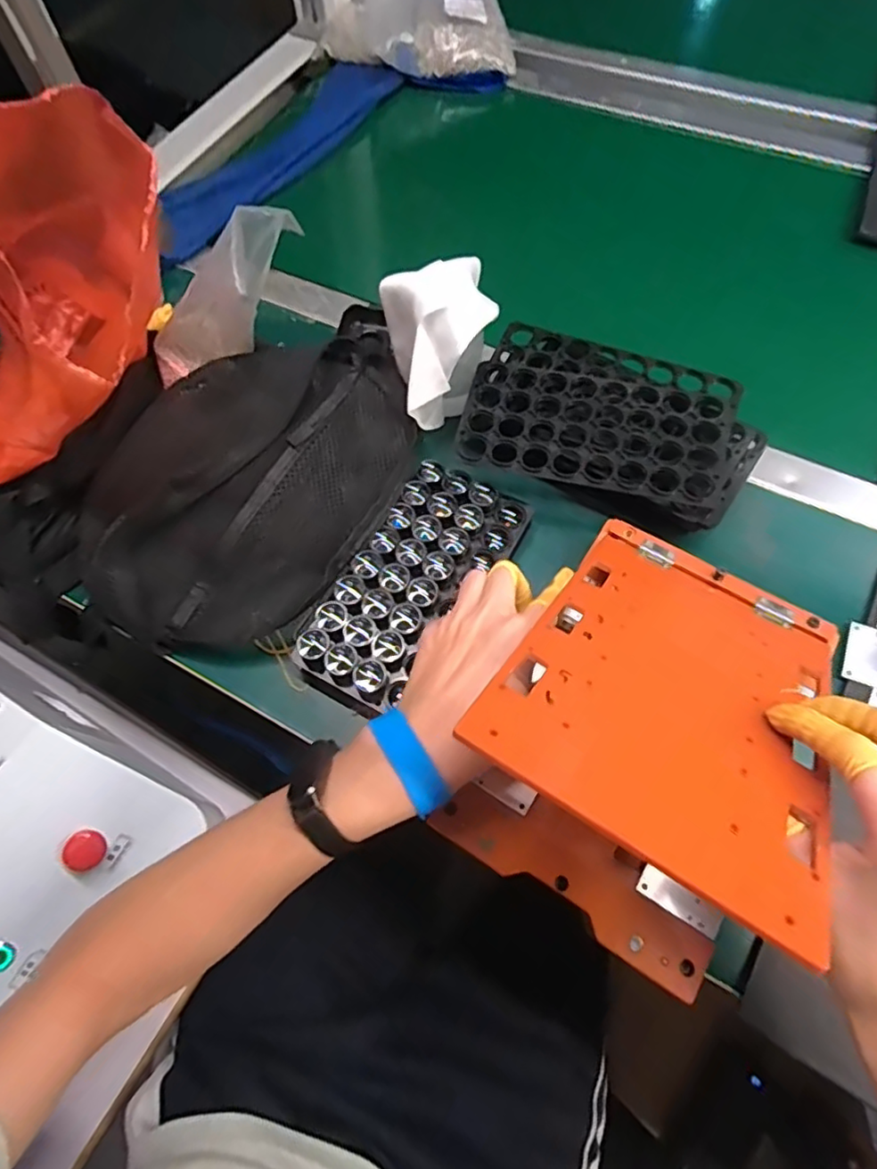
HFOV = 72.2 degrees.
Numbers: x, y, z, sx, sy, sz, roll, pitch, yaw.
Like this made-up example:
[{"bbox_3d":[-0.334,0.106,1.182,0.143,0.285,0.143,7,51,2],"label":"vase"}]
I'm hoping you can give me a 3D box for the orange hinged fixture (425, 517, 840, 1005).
[{"bbox_3d":[0.125,0.064,0.330,0.156,0.128,0.239,29,70,16],"label":"orange hinged fixture"}]

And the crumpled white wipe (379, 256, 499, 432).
[{"bbox_3d":[0.004,-0.192,0.486,0.082,0.103,0.088,-13,65,-3],"label":"crumpled white wipe"}]

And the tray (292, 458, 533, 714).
[{"bbox_3d":[-0.016,-0.001,0.453,0.099,0.035,0.196,31,70,16],"label":"tray"}]

